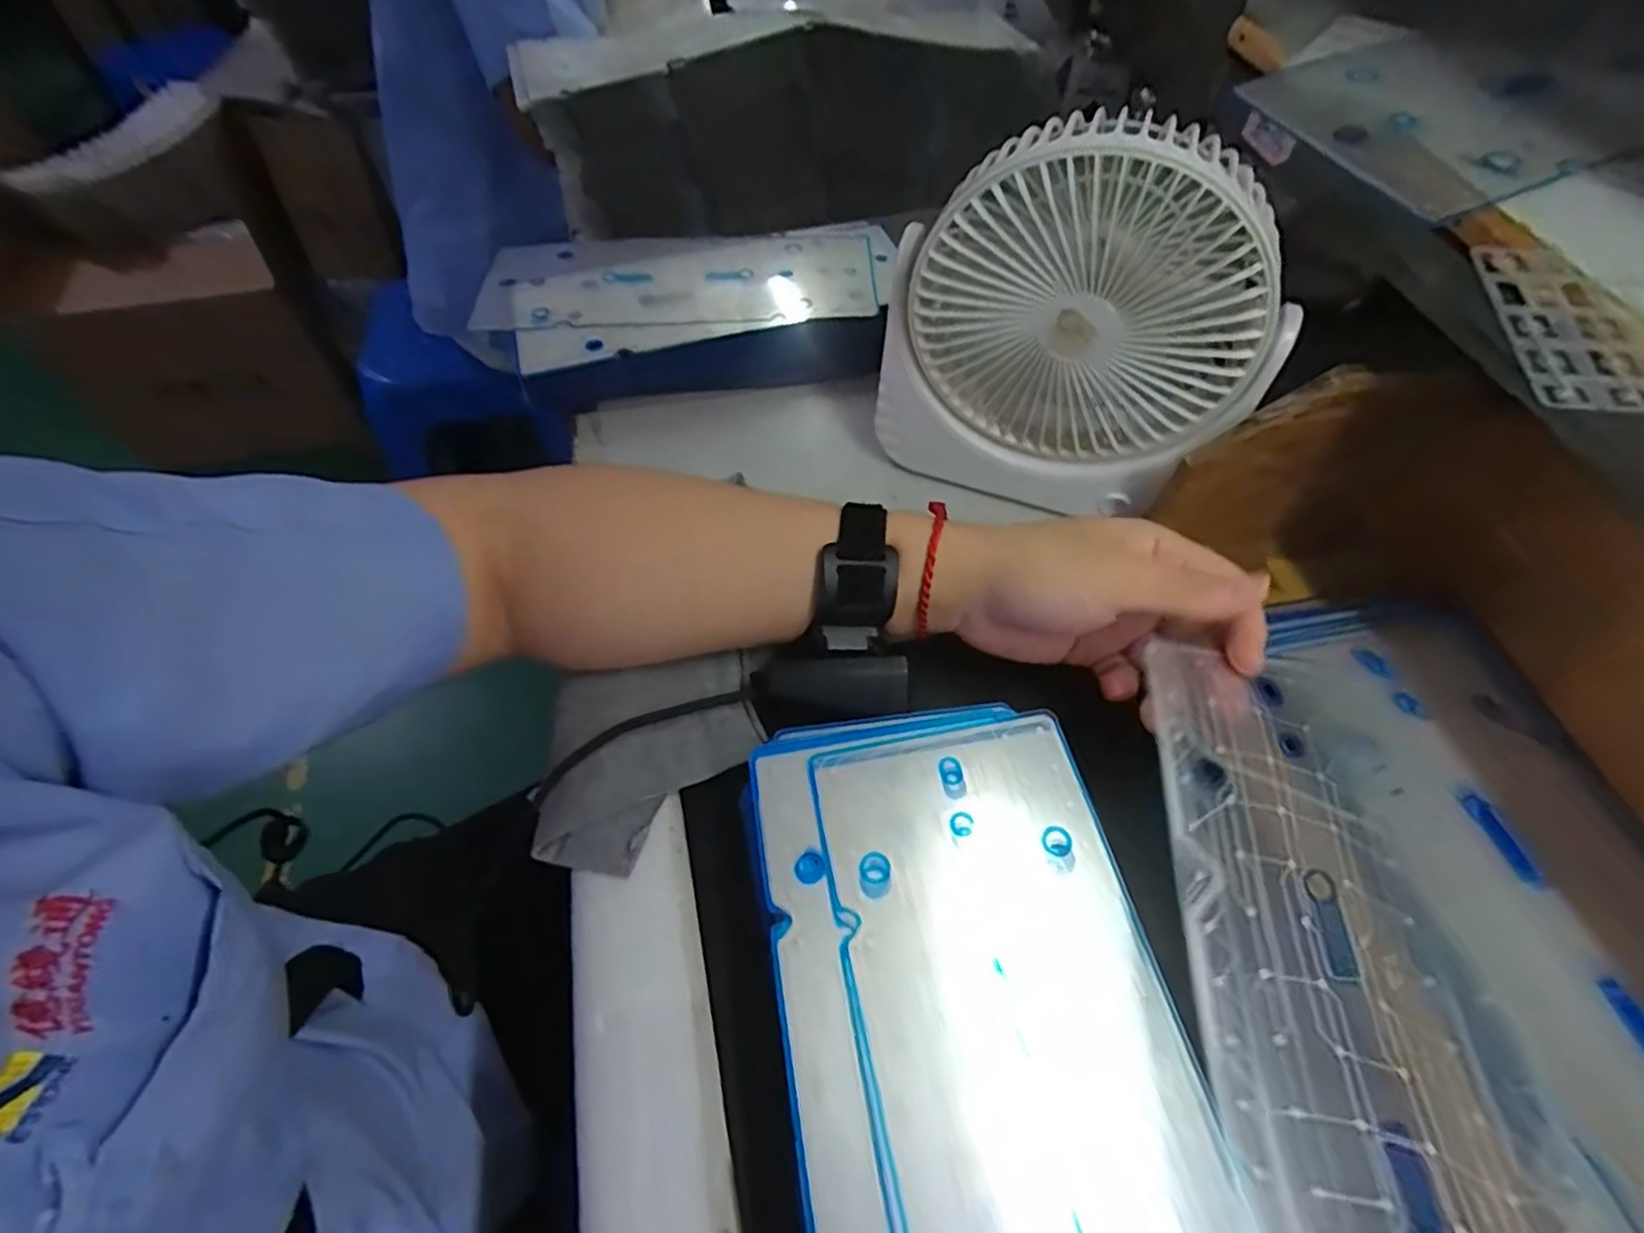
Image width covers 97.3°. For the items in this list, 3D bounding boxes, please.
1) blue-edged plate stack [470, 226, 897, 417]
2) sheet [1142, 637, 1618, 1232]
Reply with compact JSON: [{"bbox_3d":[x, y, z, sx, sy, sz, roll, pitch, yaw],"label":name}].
[{"bbox_3d":[-0.094,-0.224,0.524,0.290,0.039,0.149,-5,57,-5],"label":"blue-edged plate stack"},{"bbox_3d":[0.175,0.138,0.222,0.110,0.018,0.269,6,56,-1],"label":"sheet"}]

